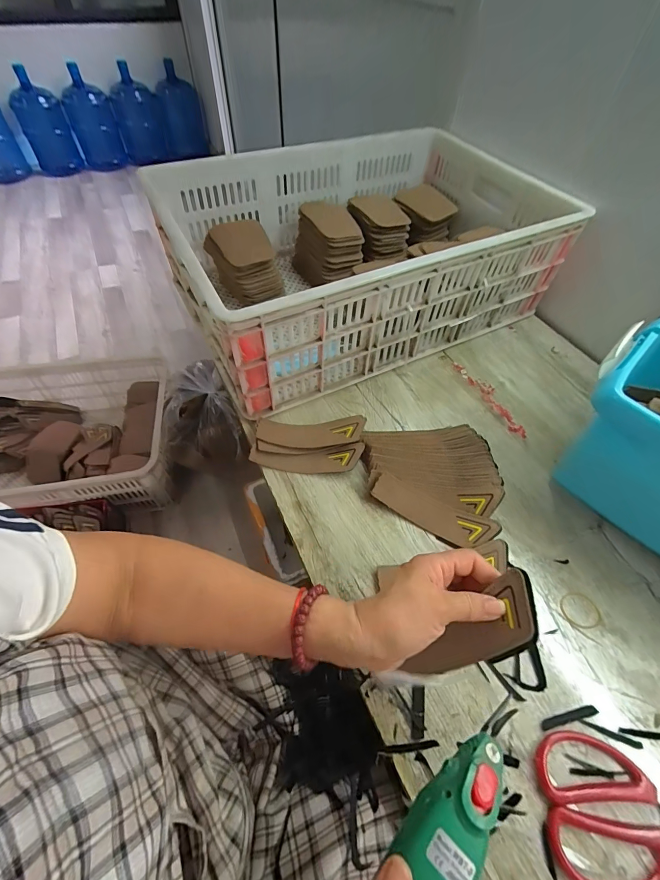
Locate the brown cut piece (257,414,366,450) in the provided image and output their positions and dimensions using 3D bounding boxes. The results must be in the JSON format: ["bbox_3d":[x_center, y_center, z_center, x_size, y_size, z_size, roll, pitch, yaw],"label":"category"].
[{"bbox_3d":[-0.026,-0.010,0.513,0.146,0.015,0.047,-4,54,-1],"label":"brown cut piece"}]

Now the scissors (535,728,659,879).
[{"bbox_3d":[0.268,0.311,0.305,0.176,0.010,0.098,6,54,2],"label":"scissors"}]

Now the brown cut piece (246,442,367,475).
[{"bbox_3d":[-0.032,0.026,0.500,0.151,0.014,0.038,1,54,-3],"label":"brown cut piece"}]

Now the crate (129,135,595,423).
[{"bbox_3d":[0.058,-0.344,0.656,0.607,0.188,0.450,-22,58,-18],"label":"crate"}]

